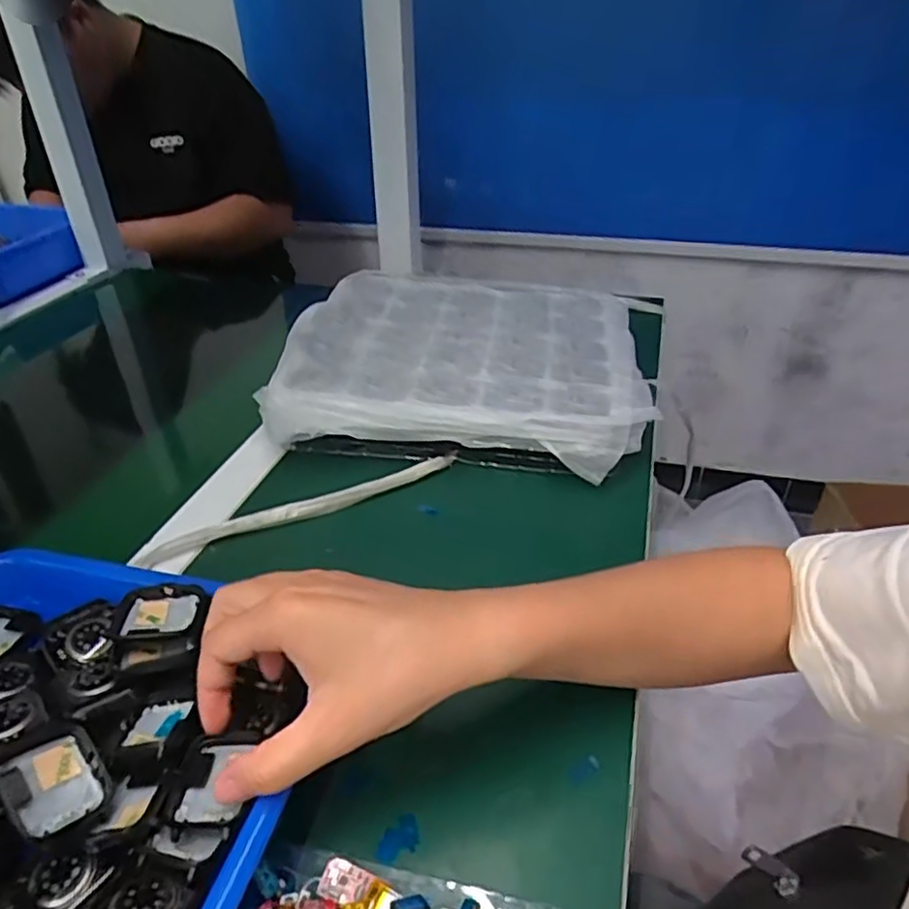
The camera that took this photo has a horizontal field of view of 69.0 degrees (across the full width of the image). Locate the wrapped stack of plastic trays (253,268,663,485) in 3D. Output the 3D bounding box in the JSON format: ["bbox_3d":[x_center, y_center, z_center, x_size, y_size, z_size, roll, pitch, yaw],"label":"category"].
[{"bbox_3d":[0.011,-0.087,0.581,0.297,0.045,0.262,3,40,6],"label":"wrapped stack of plastic trays"}]

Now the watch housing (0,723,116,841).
[{"bbox_3d":[-0.166,0.135,0.274,0.041,0.008,0.037,41,30,15],"label":"watch housing"}]

